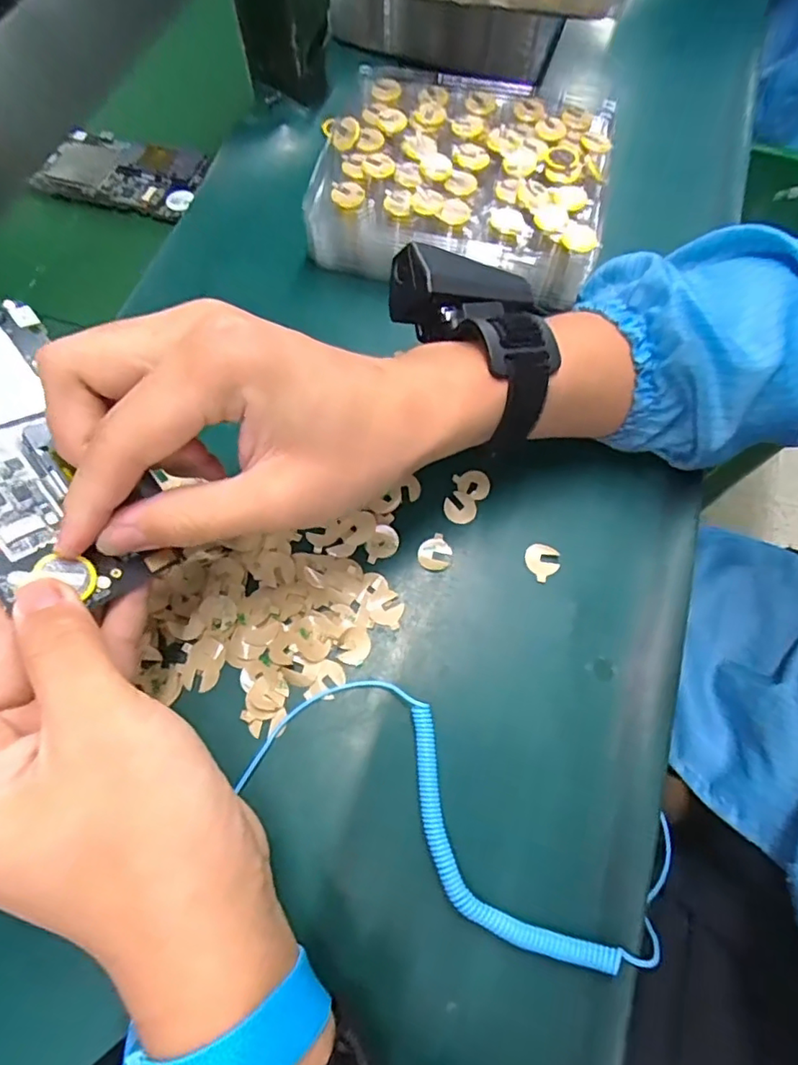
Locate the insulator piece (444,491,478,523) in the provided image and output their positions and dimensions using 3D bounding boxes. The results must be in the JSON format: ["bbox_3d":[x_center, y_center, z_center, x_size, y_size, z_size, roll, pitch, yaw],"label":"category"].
[{"bbox_3d":[0.033,-0.014,0.301,0.017,0.004,0.017,-1,67,2],"label":"insulator piece"}]

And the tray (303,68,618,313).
[{"bbox_3d":[0.038,-0.227,0.367,0.182,0.045,0.149,9,68,6],"label":"tray"}]

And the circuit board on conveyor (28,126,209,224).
[{"bbox_3d":[-0.200,-0.258,0.405,0.118,0.010,0.066,17,69,9],"label":"circuit board on conveyor"}]

